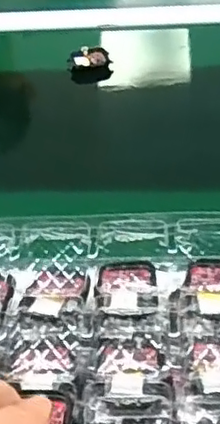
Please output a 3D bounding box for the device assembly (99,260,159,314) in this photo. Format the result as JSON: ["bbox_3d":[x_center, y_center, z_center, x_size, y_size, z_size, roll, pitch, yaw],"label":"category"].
[{"bbox_3d":[0.011,0.050,0.390,0.037,0.010,0.039,2,66,1],"label":"device assembly"}]

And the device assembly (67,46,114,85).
[{"bbox_3d":[-0.022,-0.167,0.721,0.048,0.035,0.032,-3,43,2],"label":"device assembly"}]

